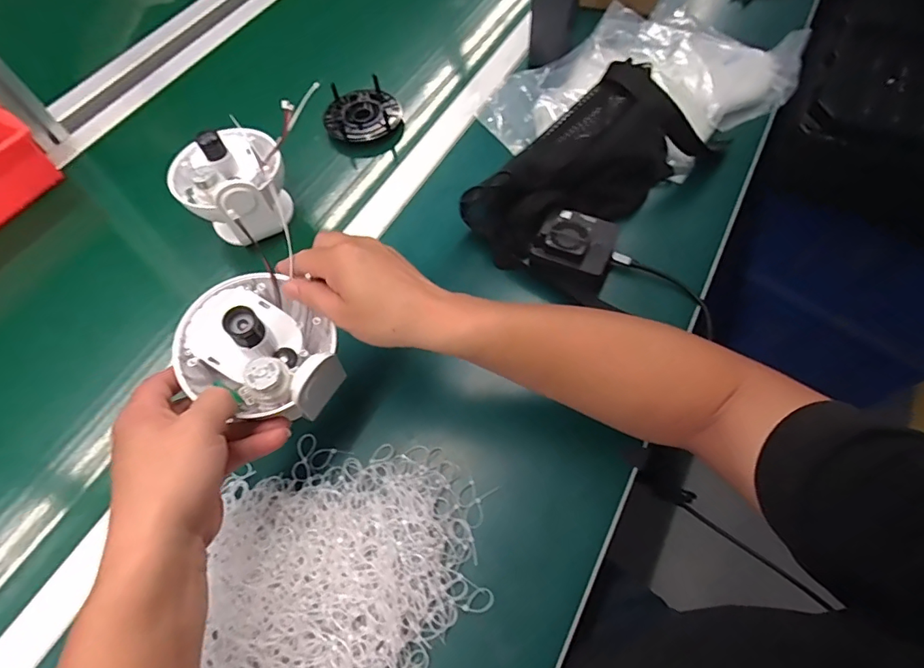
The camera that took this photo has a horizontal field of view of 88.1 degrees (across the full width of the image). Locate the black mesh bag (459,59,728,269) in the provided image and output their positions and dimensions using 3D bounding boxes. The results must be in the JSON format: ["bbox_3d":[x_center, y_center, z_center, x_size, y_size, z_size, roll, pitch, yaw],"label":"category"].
[{"bbox_3d":[0.138,-0.189,0.532,0.286,0.091,0.131,-34,66,-14],"label":"black mesh bag"}]

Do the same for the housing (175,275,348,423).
[{"bbox_3d":[-0.159,0.011,0.374,0.107,0.088,0.119,-42,70,-17],"label":"housing"}]

